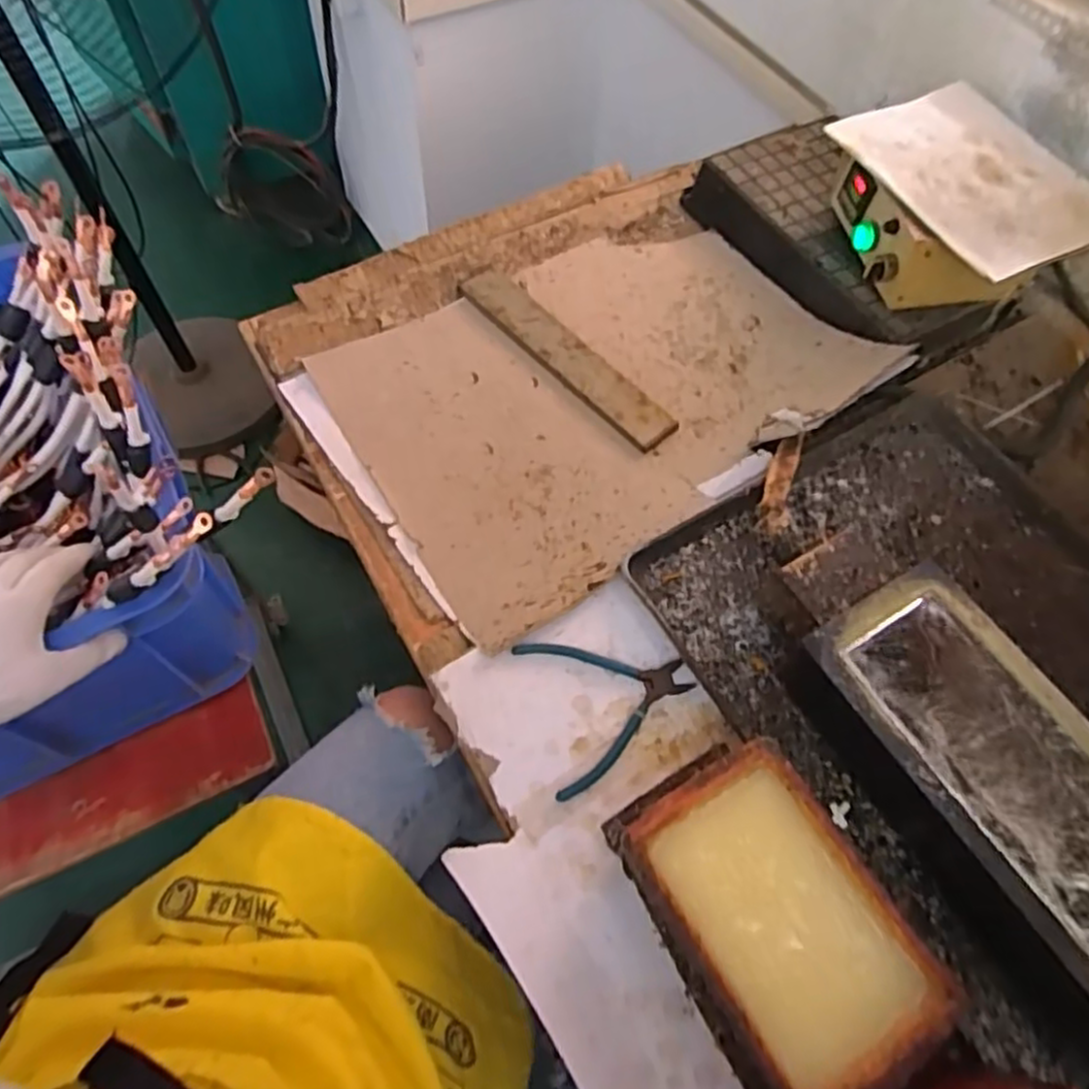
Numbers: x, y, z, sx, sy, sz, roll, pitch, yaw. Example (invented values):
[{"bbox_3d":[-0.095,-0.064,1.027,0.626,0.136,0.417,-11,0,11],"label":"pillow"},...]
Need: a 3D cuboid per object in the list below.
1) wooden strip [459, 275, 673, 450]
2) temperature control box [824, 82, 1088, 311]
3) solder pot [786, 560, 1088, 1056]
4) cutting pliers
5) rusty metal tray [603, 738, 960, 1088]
[{"bbox_3d":[0.024,-0.208,0.796,0.056,0.016,0.294,-38,70,-21],"label":"wooden strip"},{"bbox_3d":[0.431,-0.352,0.769,0.199,0.099,0.243,-24,65,-15],"label":"temperature control box"},{"bbox_3d":[0.336,0.189,0.528,0.141,0.086,0.337,-29,67,-18],"label":"solder pot"},{"bbox_3d":[0.056,0.126,0.593,0.132,0.006,0.125,-14,63,-11],"label":"cutting pliers"},{"bbox_3d":[0.157,0.259,0.497,0.140,0.065,0.225,-29,67,-18],"label":"rusty metal tray"}]

